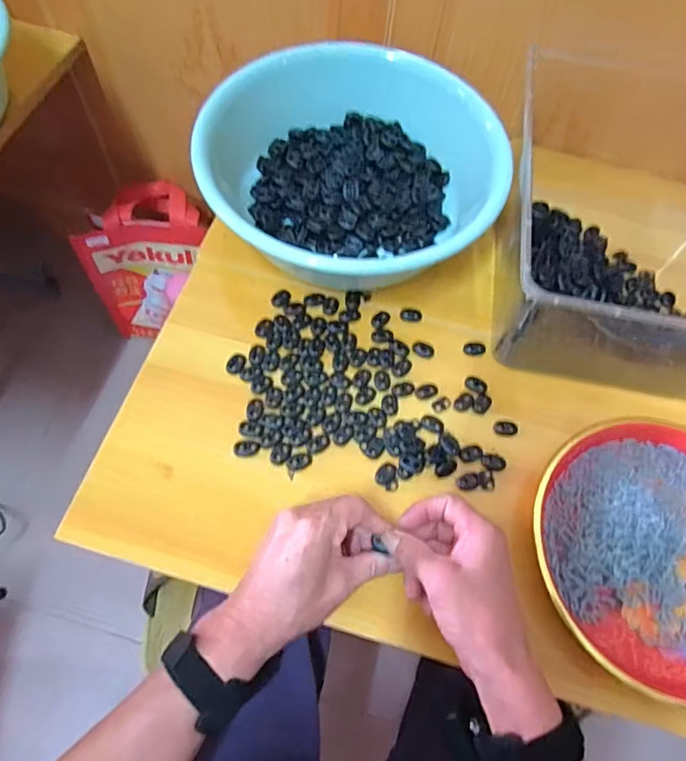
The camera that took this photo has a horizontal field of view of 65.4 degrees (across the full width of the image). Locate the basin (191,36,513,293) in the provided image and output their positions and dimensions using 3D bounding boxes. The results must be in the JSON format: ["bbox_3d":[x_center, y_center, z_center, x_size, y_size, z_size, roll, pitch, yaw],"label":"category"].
[{"bbox_3d":[0.017,-0.210,0.558,0.278,0.102,0.251,31,66,11],"label":"basin"}]

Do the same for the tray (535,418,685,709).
[{"bbox_3d":[0.273,0.145,0.457,0.215,0.027,0.225,2,64,-3],"label":"tray"}]

